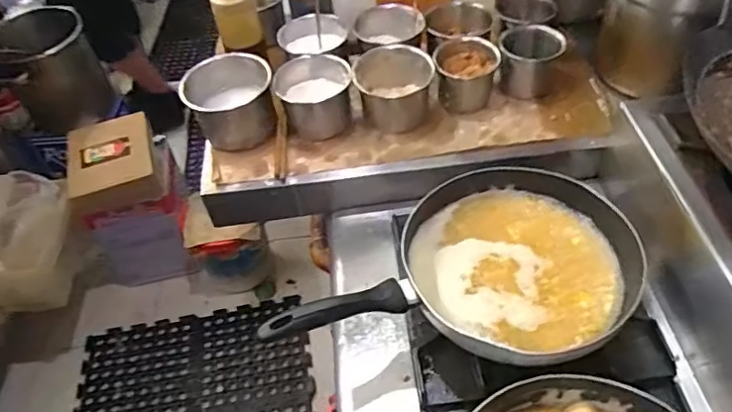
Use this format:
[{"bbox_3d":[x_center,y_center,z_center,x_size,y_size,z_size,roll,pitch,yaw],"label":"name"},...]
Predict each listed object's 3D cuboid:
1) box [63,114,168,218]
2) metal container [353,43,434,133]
[{"bbox_3d":[-0.658,-0.115,1.488,0.215,0.107,0.294,-20,50,-13],"label":"box"},{"bbox_3d":[0.045,-0.186,0.899,0.120,0.091,0.111,-9,49,-3],"label":"metal container"}]

